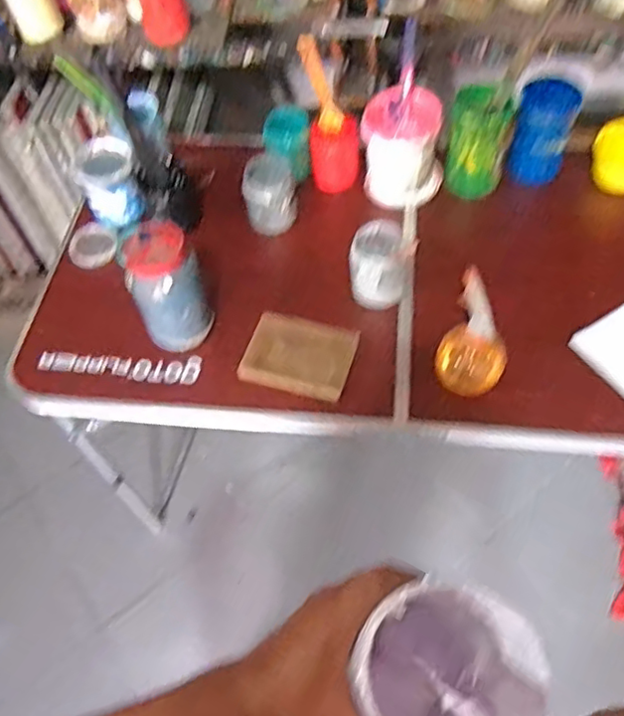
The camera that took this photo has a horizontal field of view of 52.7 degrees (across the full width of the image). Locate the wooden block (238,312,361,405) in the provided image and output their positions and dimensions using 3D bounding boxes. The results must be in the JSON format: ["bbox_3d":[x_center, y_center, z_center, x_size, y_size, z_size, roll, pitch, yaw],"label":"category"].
[{"bbox_3d":[-0.019,-0.003,0.904,0.162,0.037,0.111,10,59,11],"label":"wooden block"}]

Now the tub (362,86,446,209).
[{"bbox_3d":[0.155,-0.347,1.064,0.130,0.147,0.137,-2,58,3],"label":"tub"}]

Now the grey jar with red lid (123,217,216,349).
[{"bbox_3d":[-0.201,-0.097,0.906,0.103,0.176,0.092,-21,58,-8],"label":"grey jar with red lid"}]

